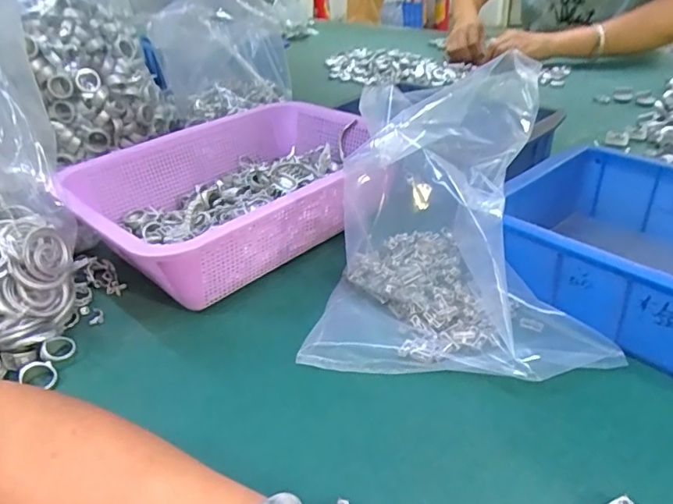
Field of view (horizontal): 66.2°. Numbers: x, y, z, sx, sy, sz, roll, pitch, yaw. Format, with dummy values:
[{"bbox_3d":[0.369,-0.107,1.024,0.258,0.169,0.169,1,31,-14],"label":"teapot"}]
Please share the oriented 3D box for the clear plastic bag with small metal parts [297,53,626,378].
[{"bbox_3d":[0.090,-0.029,0.374,0.202,0.151,0.195,4,34,13],"label":"clear plastic bag with small metal parts"}]

